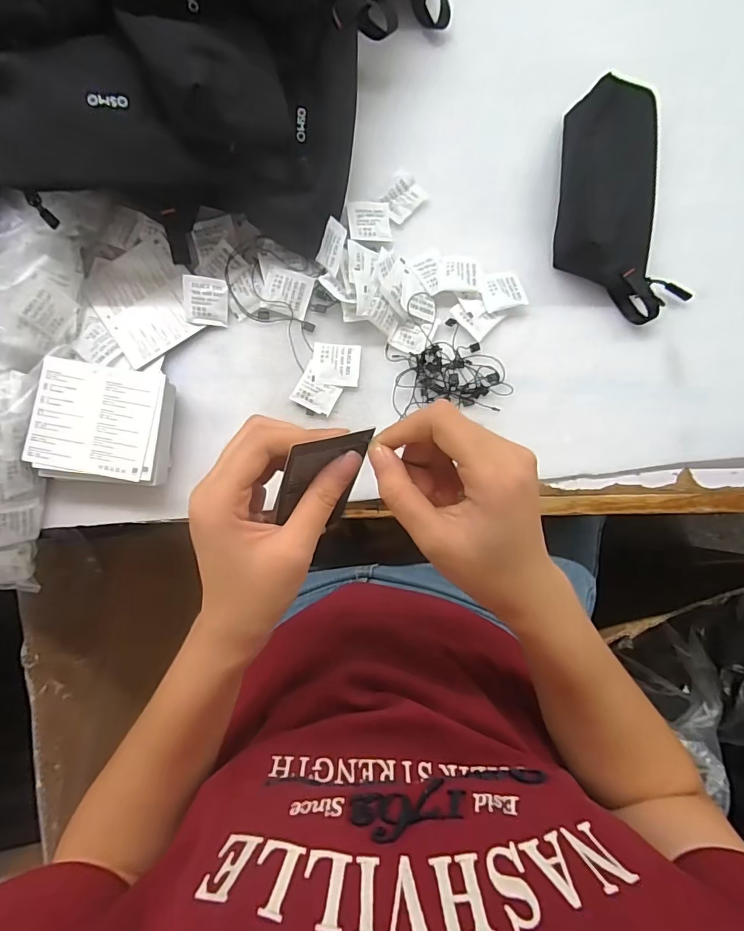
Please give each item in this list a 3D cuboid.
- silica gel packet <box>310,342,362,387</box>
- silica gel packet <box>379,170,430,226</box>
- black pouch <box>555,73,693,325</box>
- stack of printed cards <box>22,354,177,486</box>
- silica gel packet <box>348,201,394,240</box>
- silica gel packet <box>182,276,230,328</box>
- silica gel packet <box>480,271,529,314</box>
[{"bbox_3d":[-0.032,-0.091,0.430,0.043,0.005,0.038,5,87,0],"label":"silica gel packet"},{"bbox_3d":[0.028,-0.252,0.443,0.039,0.008,0.036,-44,88,-2],"label":"silica gel packet"},{"bbox_3d":[0.220,-0.236,0.421,0.108,0.040,0.207,-1,87,0],"label":"black pouch"},{"bbox_3d":[-0.227,-0.036,0.411,0.108,0.039,0.100,6,87,0],"label":"stack of printed cards"},{"bbox_3d":[-0.002,-0.226,0.437,0.039,0.010,0.042,-6,87,0],"label":"silica gel packet"},{"bbox_3d":[-0.150,-0.149,0.428,0.038,0.004,0.042,2,103,-12],"label":"silica gel packet"},{"bbox_3d":[0.119,-0.160,0.432,0.039,0.007,0.037,-14,87,-1],"label":"silica gel packet"}]

